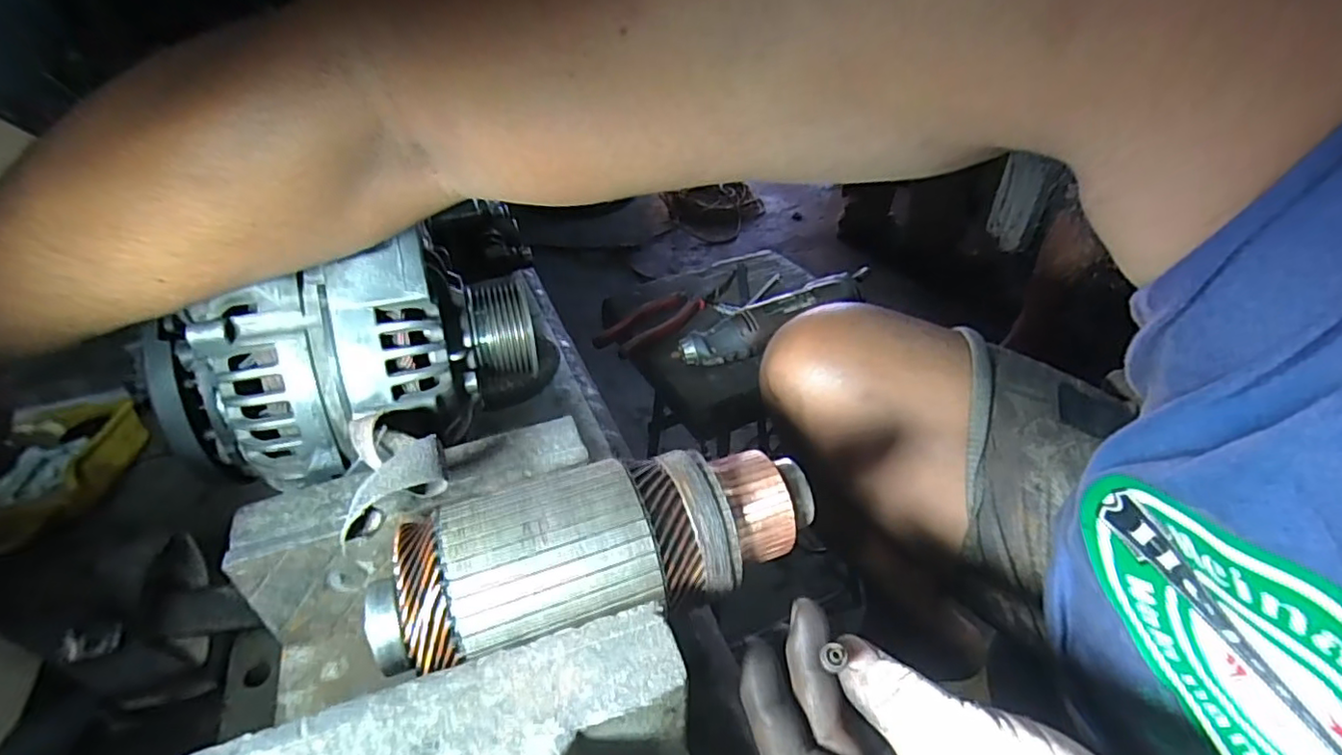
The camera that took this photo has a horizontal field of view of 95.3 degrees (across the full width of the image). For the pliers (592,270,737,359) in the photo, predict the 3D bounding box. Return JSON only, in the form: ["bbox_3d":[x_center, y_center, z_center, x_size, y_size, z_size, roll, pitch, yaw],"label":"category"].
[{"bbox_3d":[0.002,-0.075,0.678,0.190,0.016,0.051,-29,46,-33],"label":"pliers"}]

